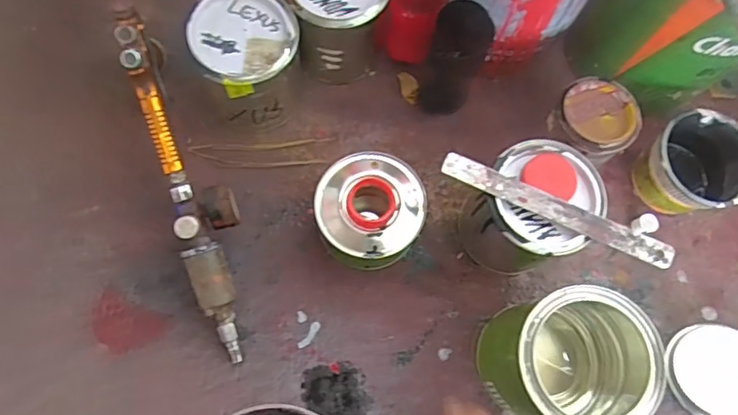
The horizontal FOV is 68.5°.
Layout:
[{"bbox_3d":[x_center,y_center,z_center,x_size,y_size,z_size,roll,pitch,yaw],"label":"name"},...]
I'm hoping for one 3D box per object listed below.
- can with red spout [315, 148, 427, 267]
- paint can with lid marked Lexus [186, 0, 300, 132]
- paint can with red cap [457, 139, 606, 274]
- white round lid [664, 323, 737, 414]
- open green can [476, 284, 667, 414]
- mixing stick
[{"bbox_3d":[0.002,0.005,0.520,0.102,0.077,0.100,0,74,-1],"label":"can with red spout"},{"bbox_3d":[-0.117,-0.142,0.537,0.103,0.113,0.104,0,74,-1],"label":"paint can with lid marked Lexus"},{"bbox_3d":[0.149,0.004,0.508,0.102,0.115,0.100,0,74,-1],"label":"paint can with red cap"},{"bbox_3d":[0.335,0.162,0.524,0.092,0.019,0.094,0,74,-1],"label":"white round lid"},{"bbox_3d":[0.164,0.130,0.460,0.110,0.130,0.106,0,74,-1],"label":"open green can"},{"bbox_3d":[0.156,0.001,0.450,0.197,0.005,0.021,24,81,2],"label":"mixing stick"}]

